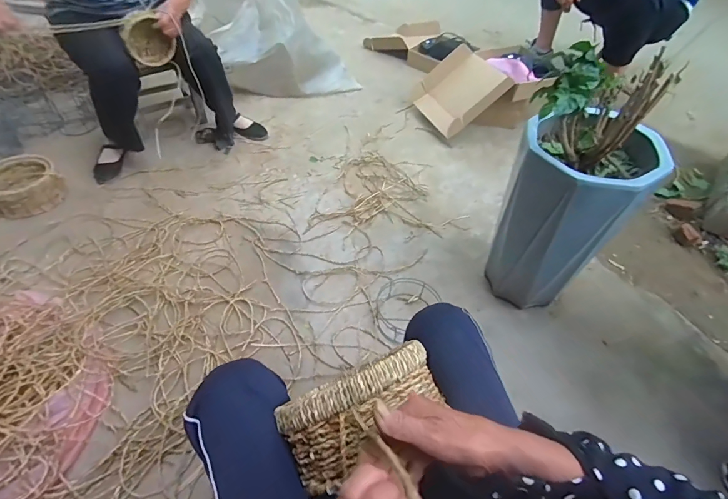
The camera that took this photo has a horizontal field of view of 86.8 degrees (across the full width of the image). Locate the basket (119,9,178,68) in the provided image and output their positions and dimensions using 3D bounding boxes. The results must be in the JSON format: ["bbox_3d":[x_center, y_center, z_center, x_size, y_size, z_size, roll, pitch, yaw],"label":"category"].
[{"bbox_3d":[-0.681,-0.670,1.223,0.145,0.161,0.093,-21,55,-19],"label":"basket"}]

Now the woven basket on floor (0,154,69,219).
[{"bbox_3d":[-1.181,-0.221,1.325,0.236,0.085,0.228,37,55,24],"label":"woven basket on floor"}]

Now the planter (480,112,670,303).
[{"bbox_3d":[0.473,-0.056,1.001,0.266,0.522,0.263,31,56,21],"label":"planter"}]

